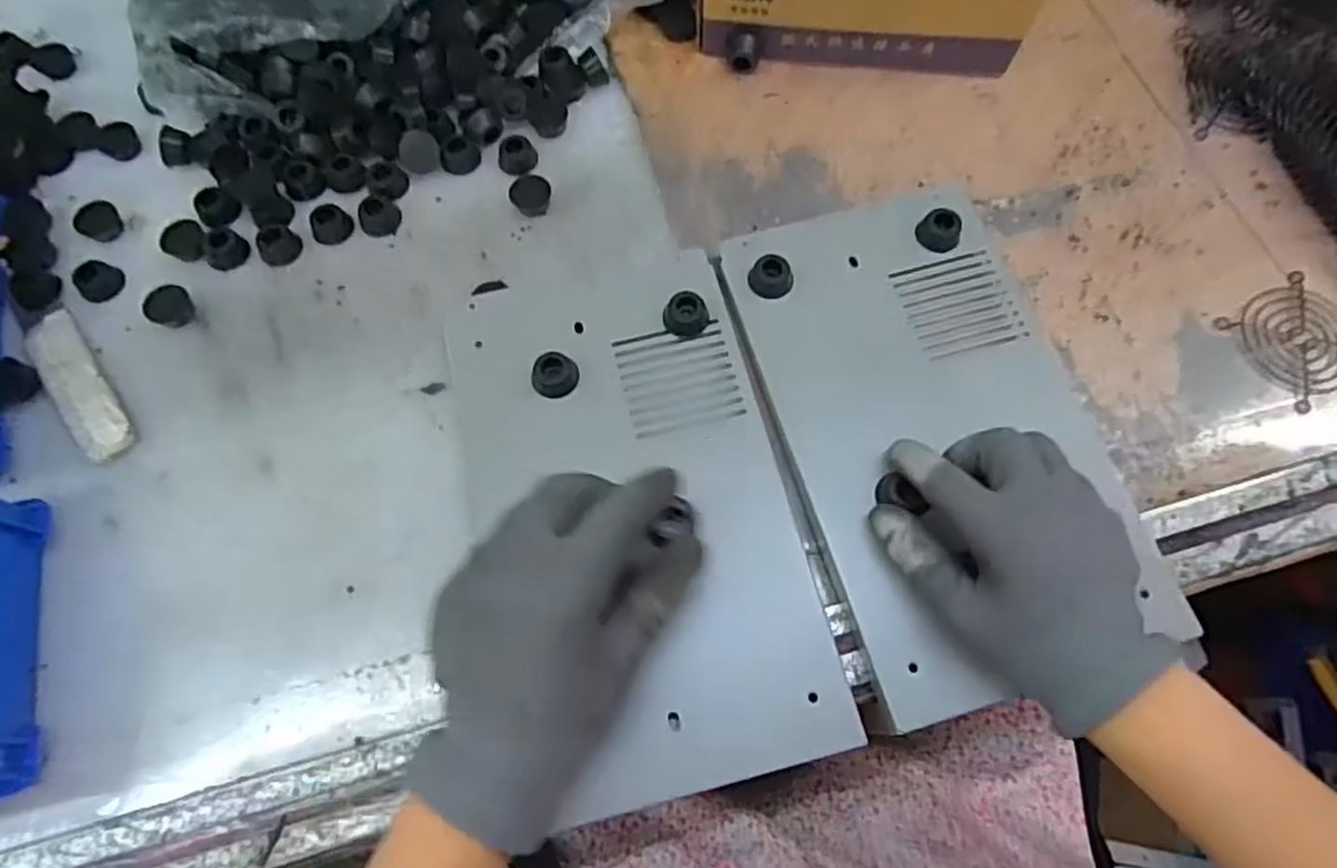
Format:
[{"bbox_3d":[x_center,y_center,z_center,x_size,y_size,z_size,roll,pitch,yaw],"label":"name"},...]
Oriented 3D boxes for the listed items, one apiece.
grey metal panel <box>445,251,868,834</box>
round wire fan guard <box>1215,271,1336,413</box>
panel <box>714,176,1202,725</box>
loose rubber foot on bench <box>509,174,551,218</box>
[{"bbox_3d":[-0.016,0.035,0.378,0.157,0.022,0.268,-16,71,-5],"label":"grey metal panel"},{"bbox_3d":[0.358,-0.055,0.422,0.064,0.004,0.064,-32,73,-10],"label":"round wire fan guard"},{"bbox_3d":[0.145,-0.008,0.396,0.172,0.031,0.271,-17,71,-5],"label":"panel"},{"bbox_3d":[-0.083,-0.145,0.454,0.022,0.013,0.022,0,70,1],"label":"loose rubber foot on bench"}]

